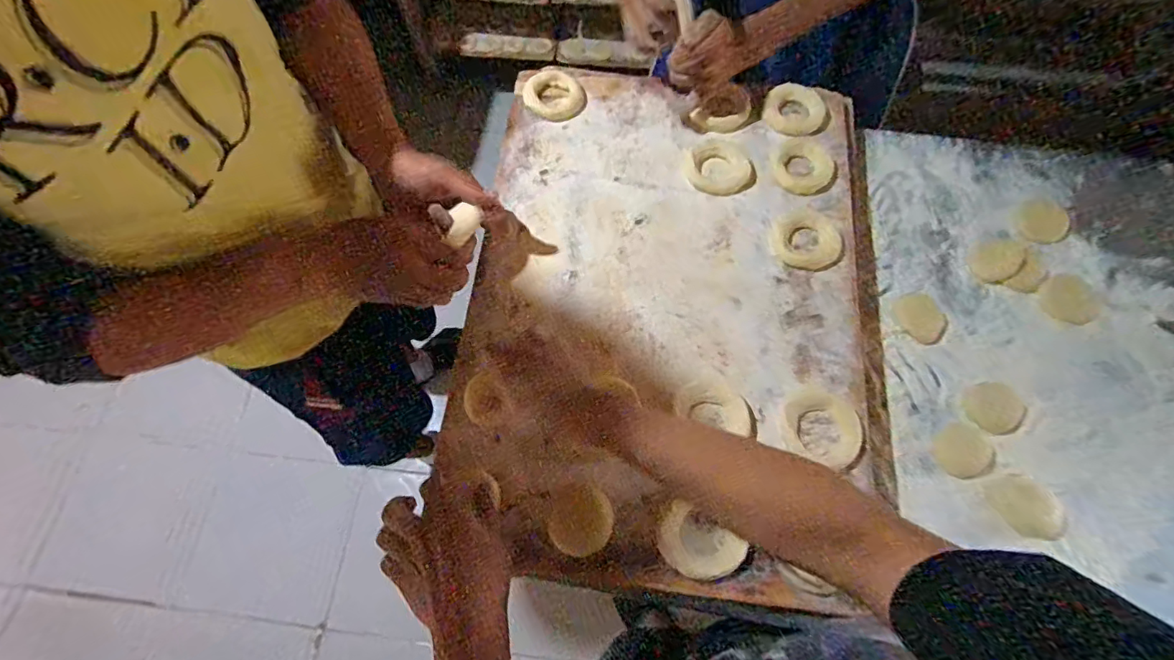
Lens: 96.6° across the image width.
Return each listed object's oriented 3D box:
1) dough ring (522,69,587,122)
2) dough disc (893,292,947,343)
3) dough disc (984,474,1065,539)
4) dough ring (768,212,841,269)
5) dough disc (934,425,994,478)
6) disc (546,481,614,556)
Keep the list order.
[{"bbox_3d":[-0.043,-0.307,0.682,0.076,0.013,0.076,0,69,1],"label":"dough ring"},{"bbox_3d":[0.406,-0.016,0.634,0.053,0.008,0.064,-13,69,-4],"label":"dough disc"},{"bbox_3d":[0.465,0.186,0.552,0.056,0.008,0.071,-37,73,-12],"label":"dough disc"},{"bbox_3d":[0.252,-0.104,0.601,0.076,0.009,0.070,0,69,1],"label":"dough ring"},{"bbox_3d":[0.412,0.132,0.574,0.061,0.005,0.055,-24,71,-8],"label":"dough disc"},{"bbox_3d":[-0.006,0.176,0.486,0.059,0.008,0.060,0,69,1],"label":"disc"}]

